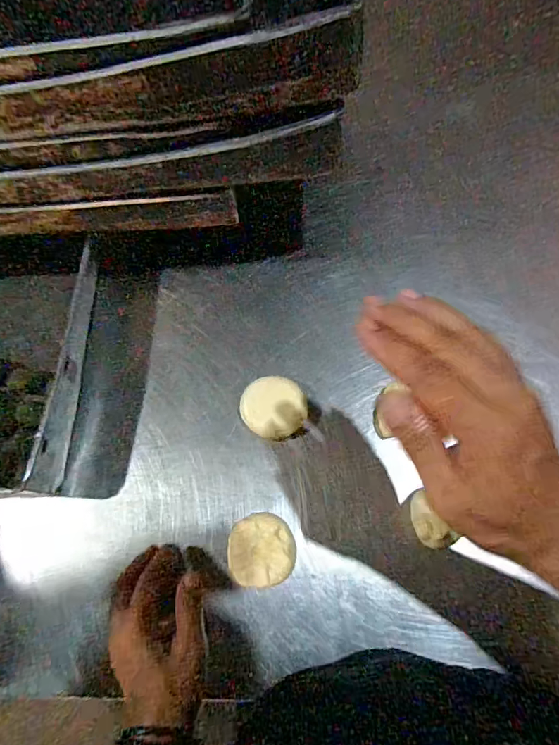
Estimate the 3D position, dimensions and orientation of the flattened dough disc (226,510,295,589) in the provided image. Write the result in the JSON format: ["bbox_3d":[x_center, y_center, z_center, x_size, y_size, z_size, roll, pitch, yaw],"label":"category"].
[{"bbox_3d":[-0.017,0.166,0.433,0.061,0.024,0.062,-7,71,-3],"label":"flattened dough disc"}]

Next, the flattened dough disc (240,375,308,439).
[{"bbox_3d":[-0.006,0.037,0.478,0.066,0.031,0.059,-4,73,4],"label":"flattened dough disc"}]

